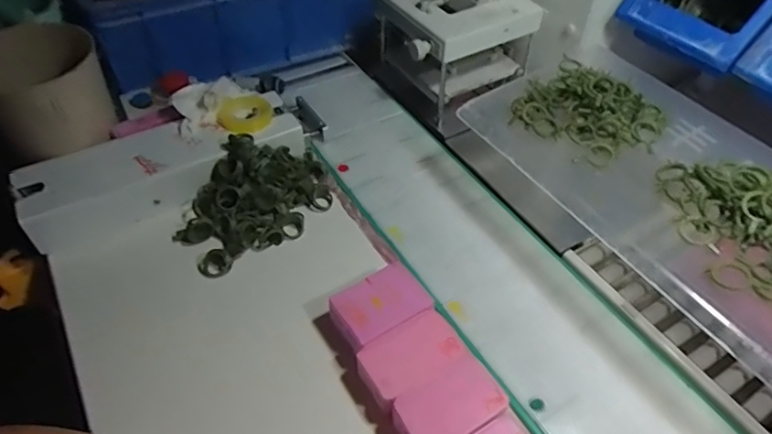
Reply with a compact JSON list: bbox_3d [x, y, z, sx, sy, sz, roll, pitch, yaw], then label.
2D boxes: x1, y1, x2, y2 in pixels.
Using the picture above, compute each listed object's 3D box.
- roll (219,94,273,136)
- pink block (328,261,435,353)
[{"bbox_3d":[-0.136,-0.101,0.536,0.052,0.019,0.052,0,48,0],"label":"roll"},{"bbox_3d":[-0.004,0.070,0.416,0.070,0.022,0.049,-28,54,-24],"label":"pink block"}]

